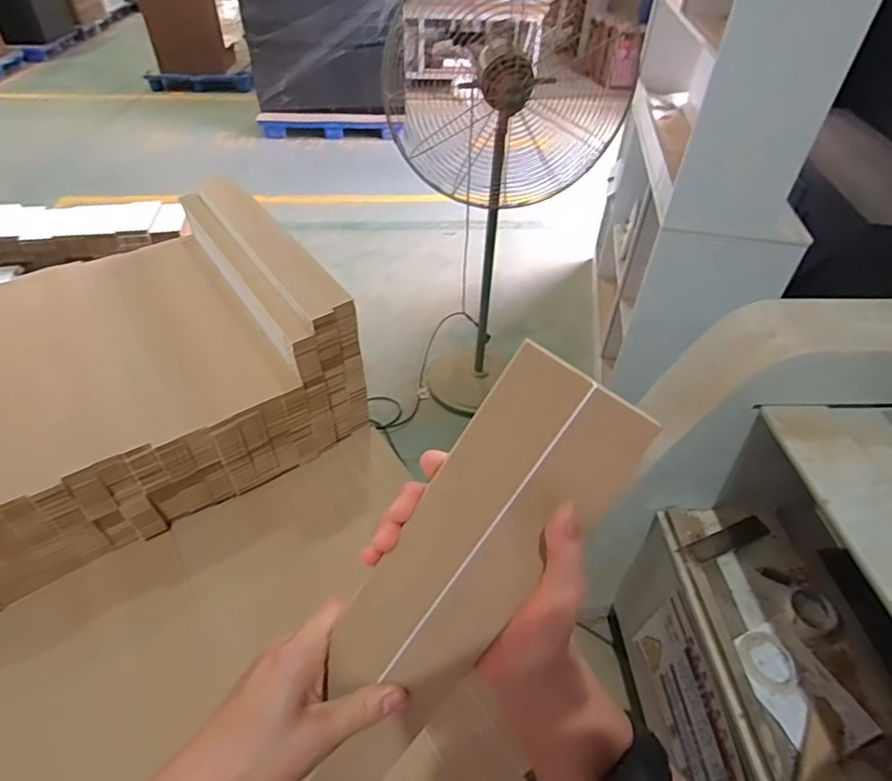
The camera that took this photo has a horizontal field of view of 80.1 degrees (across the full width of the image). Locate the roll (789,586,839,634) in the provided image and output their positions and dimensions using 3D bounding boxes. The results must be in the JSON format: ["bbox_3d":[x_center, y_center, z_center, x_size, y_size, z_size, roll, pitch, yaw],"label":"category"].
[{"bbox_3d":[0.685,0.409,0.990,0.085,0.009,0.083,1,44,-1],"label":"roll"}]

